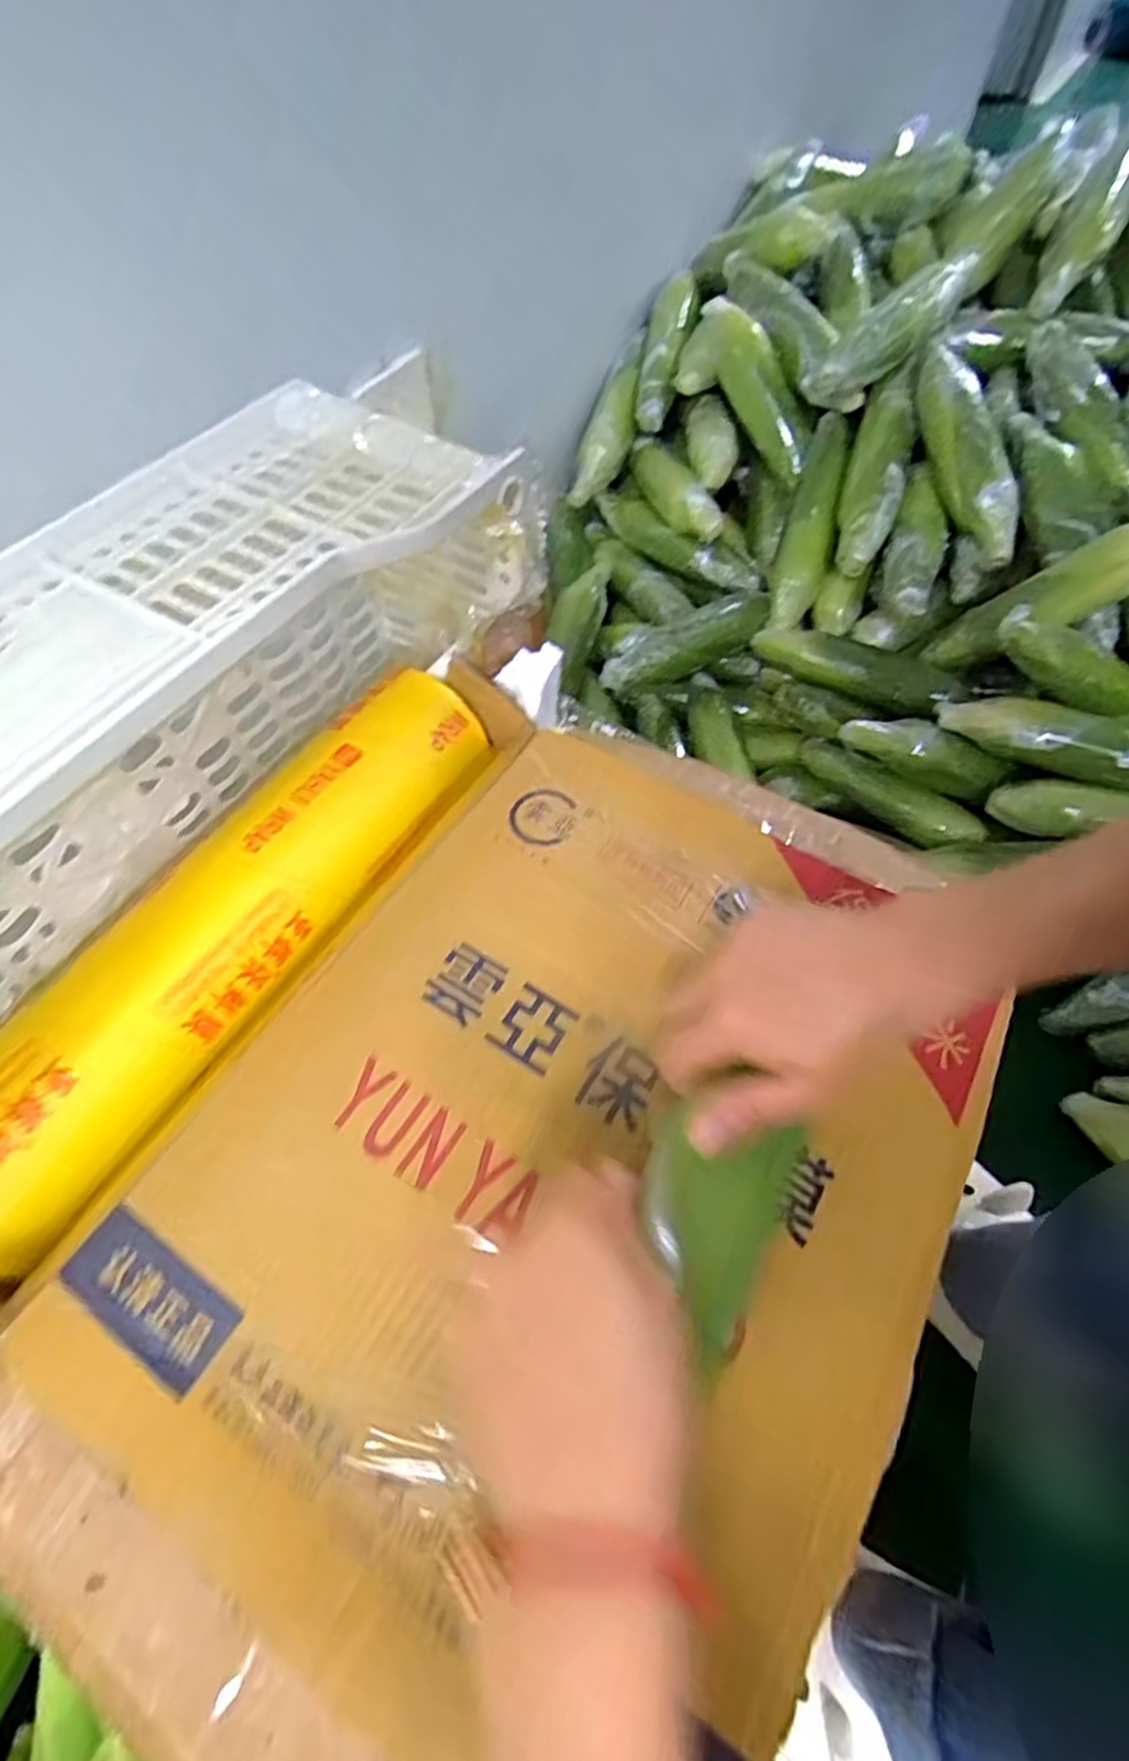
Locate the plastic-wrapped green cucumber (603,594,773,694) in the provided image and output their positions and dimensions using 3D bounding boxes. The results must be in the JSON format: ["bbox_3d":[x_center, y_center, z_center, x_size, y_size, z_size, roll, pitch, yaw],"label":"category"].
[{"bbox_3d":[0.136,-0.254,0.735,0.212,0.049,0.057,-37,66,-20],"label":"plastic-wrapped green cucumber"}]

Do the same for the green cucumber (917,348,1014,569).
[{"bbox_3d":[0.389,-0.415,0.683,0.061,0.041,0.237,-8,78,-1],"label":"green cucumber"}]

